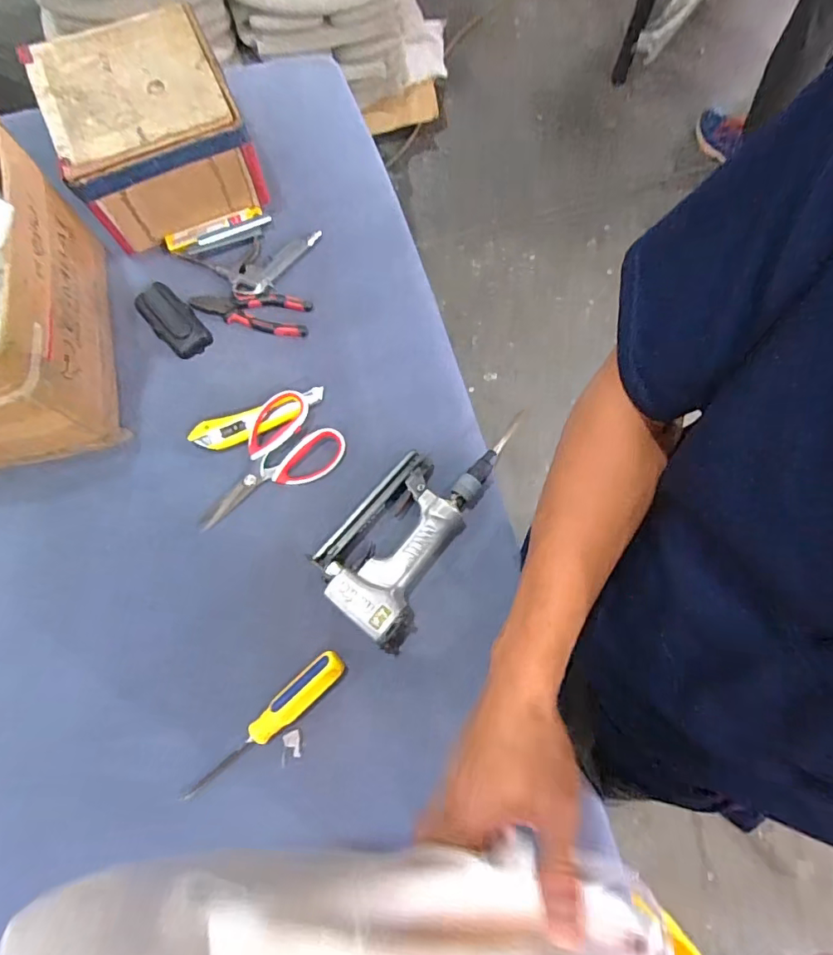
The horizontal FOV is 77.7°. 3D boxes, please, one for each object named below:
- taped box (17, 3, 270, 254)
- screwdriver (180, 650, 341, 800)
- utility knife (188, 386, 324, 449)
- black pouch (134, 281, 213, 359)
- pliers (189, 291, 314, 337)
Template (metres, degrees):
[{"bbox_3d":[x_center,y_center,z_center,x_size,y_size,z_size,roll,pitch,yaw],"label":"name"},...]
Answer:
[{"bbox_3d":[-0.339,-0.444,0.668,0.204,0.125,0.213,-25,77,-6],"label":"taped box"},{"bbox_3d":[-0.153,0.258,0.540,0.190,0.026,0.030,-43,77,-11],"label":"screwdriver"},{"bbox_3d":[-0.191,-0.071,0.629,0.161,0.017,0.036,-19,74,-4],"label":"utility knife"},{"bbox_3d":[-0.312,-0.201,0.660,0.052,0.024,0.107,-39,76,-10],"label":"black pouch"},{"bbox_3d":[-0.216,-0.220,0.679,0.150,0.013,0.057,11,76,3],"label":"pliers"}]

